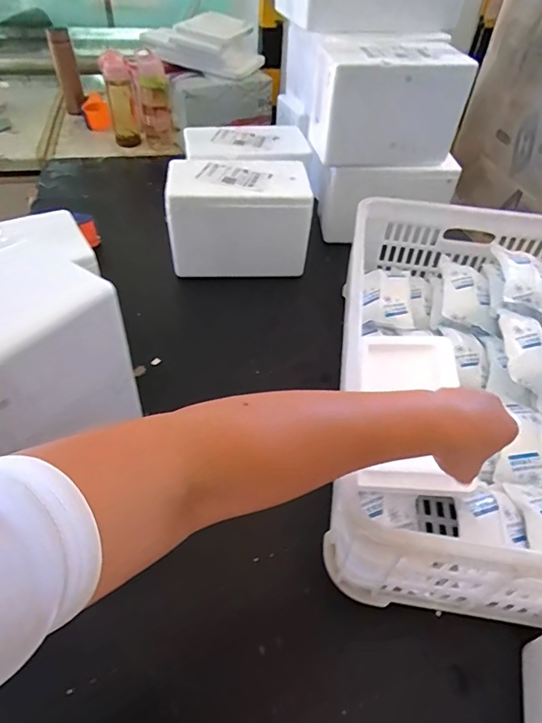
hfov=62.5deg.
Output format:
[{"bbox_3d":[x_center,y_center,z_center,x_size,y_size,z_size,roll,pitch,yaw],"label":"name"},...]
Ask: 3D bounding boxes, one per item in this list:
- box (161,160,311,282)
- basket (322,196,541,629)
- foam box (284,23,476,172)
[{"bbox_3d":[-0.065,-0.268,0.862,0.252,0.178,0.155,-5,47,-10],"label":"box"},{"bbox_3d":[0.313,0.021,0.616,0.386,0.196,0.593,10,46,5],"label":"basket"},{"bbox_3d":[0.195,-0.564,0.920,0.259,0.178,0.394,-2,46,-7],"label":"foam box"}]

